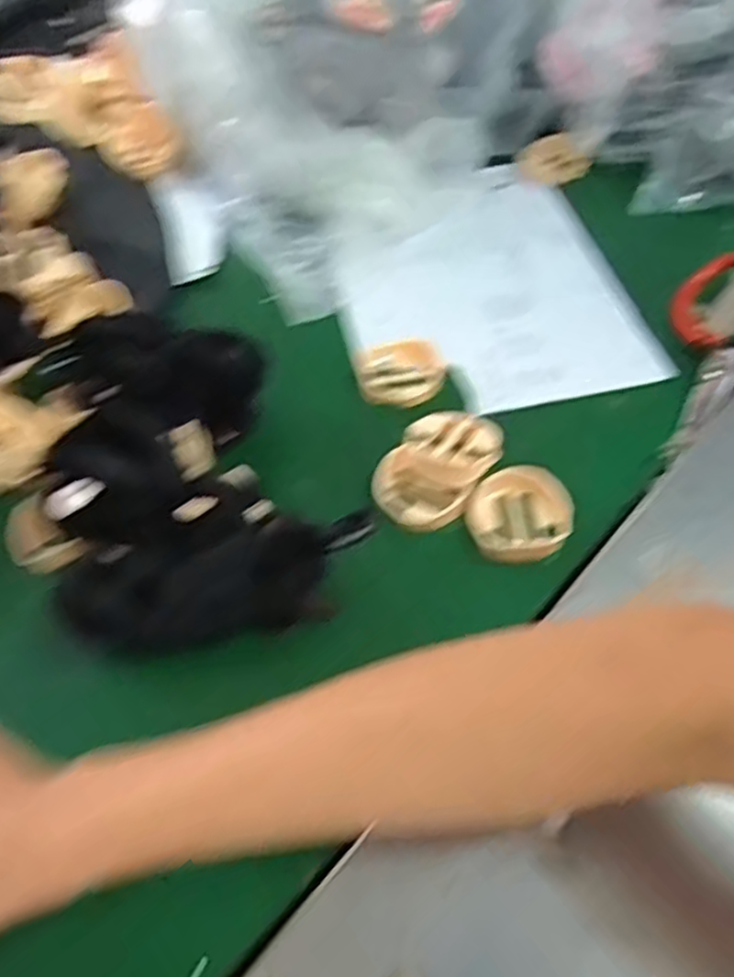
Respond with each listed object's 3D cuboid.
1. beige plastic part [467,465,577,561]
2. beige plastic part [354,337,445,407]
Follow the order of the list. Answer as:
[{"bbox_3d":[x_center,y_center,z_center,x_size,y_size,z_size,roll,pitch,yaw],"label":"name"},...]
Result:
[{"bbox_3d":[0.093,0.017,0.437,0.062,0.021,0.059,-2,54,2],"label":"beige plastic part"},{"bbox_3d":[0.024,-0.086,0.520,0.061,0.013,0.053,1,54,4],"label":"beige plastic part"}]

